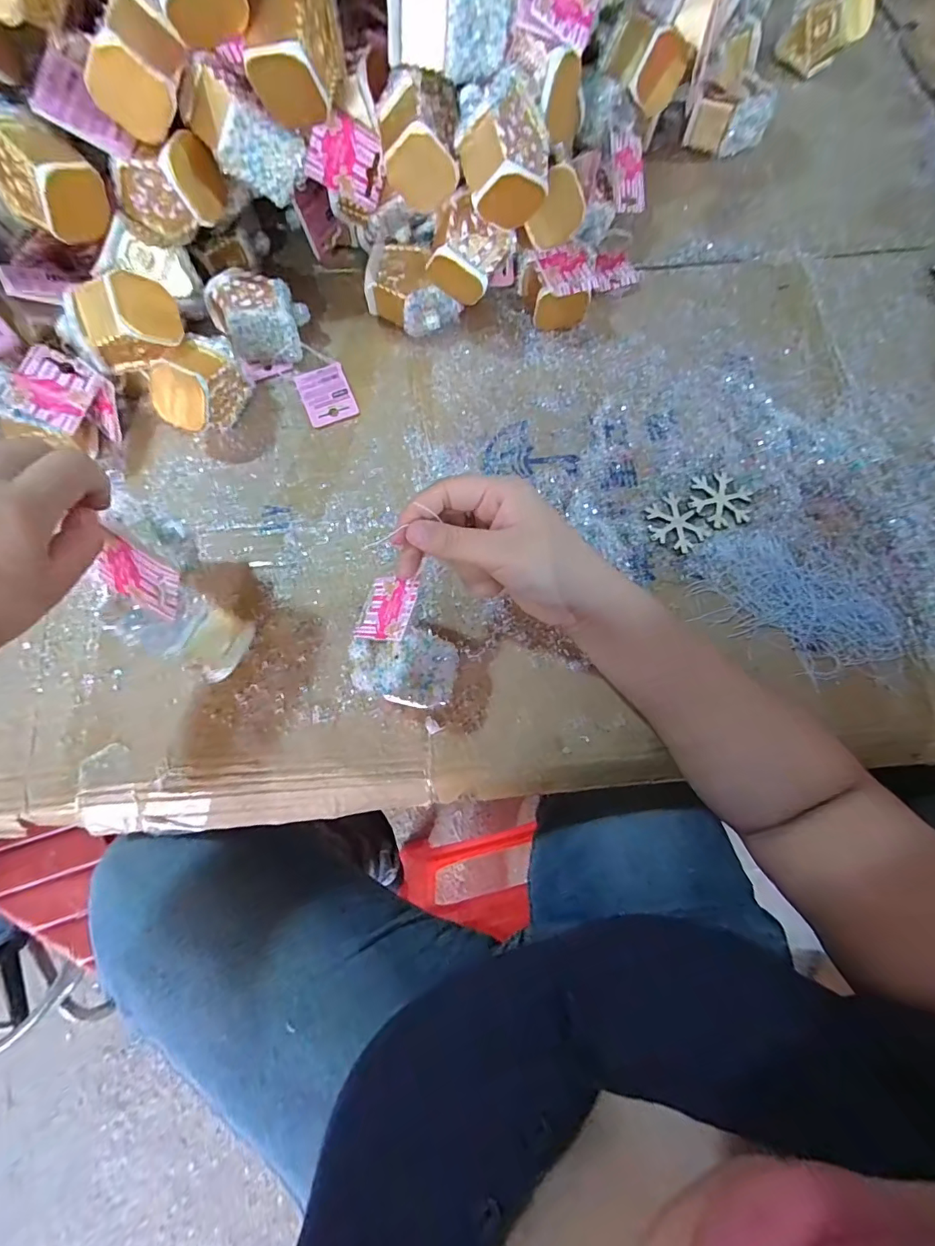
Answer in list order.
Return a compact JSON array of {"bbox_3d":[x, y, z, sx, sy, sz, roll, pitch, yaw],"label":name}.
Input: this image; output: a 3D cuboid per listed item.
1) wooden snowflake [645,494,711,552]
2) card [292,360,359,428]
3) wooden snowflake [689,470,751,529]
[{"bbox_3d":[0.176,-0.084,0.418,0.042,0.006,0.049,-31,77,-7],"label":"wooden snowflake"},{"bbox_3d":[-0.132,-0.214,0.459,0.046,0.004,0.064,-22,76,-5],"label":"card"},{"bbox_3d":[0.218,-0.107,0.422,0.047,0.004,0.052,-42,78,-10],"label":"wooden snowflake"}]

